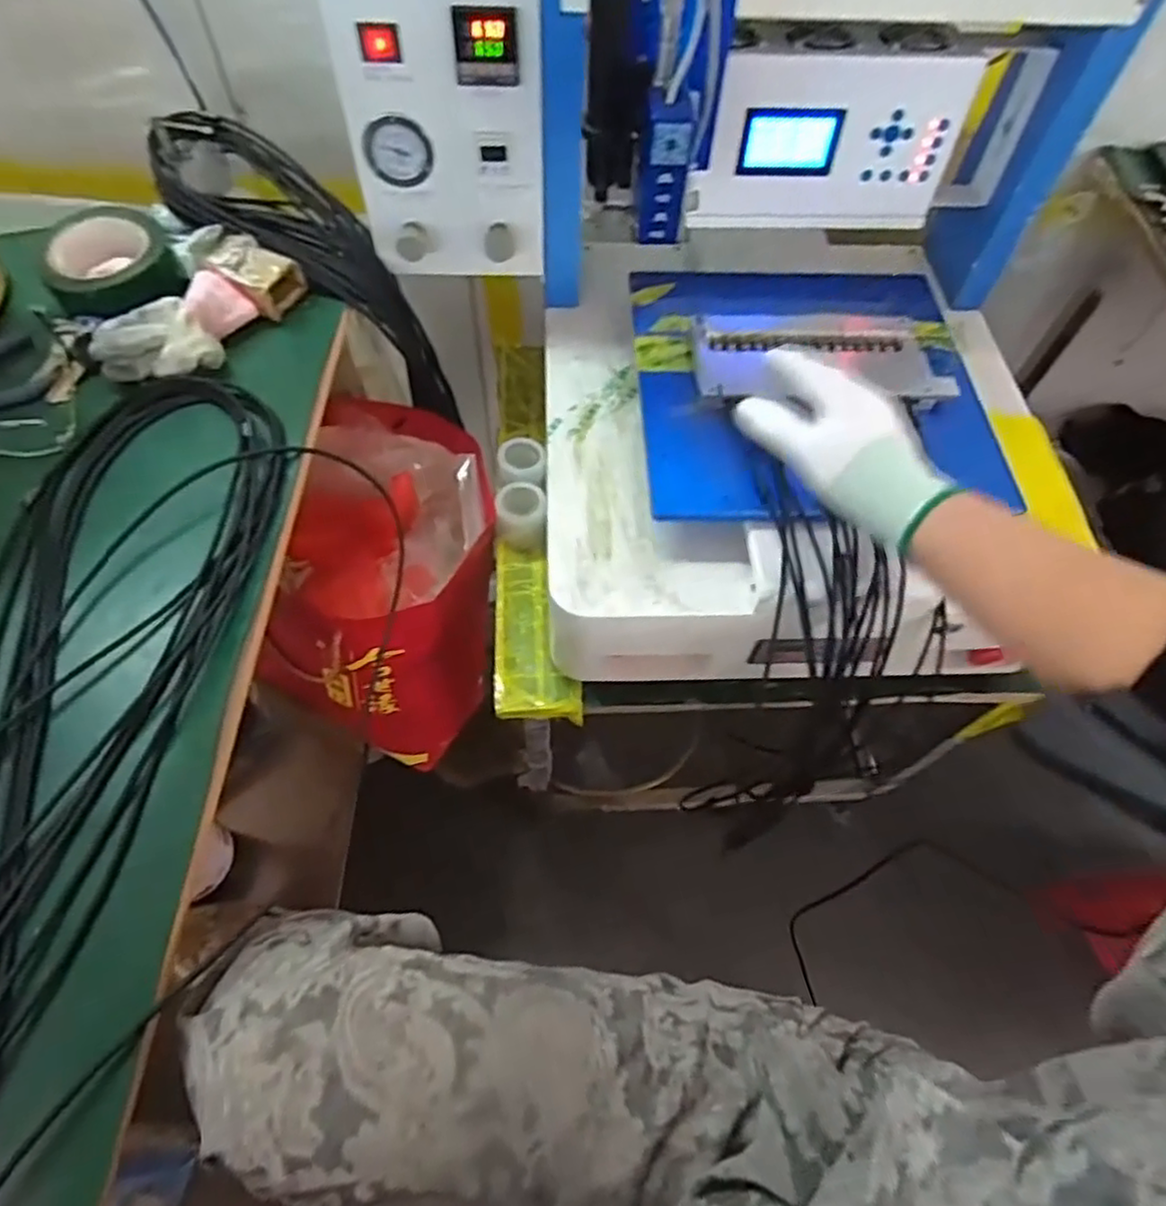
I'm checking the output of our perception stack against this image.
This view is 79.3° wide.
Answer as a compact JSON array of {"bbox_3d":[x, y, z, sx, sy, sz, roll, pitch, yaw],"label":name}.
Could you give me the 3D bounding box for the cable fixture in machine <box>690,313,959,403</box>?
[{"bbox_3d":[0.205,-0.215,0.610,0.214,0.019,0.107,1,63,0],"label":"cable fixture in machine"}]

